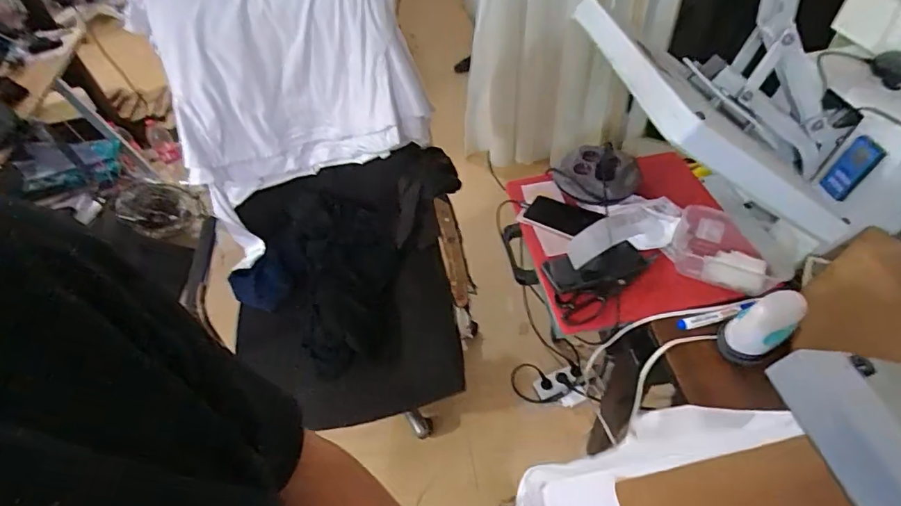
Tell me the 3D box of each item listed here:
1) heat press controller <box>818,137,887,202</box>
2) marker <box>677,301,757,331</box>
[{"bbox_3d":[0.645,-0.133,0.778,0.014,0.097,0.045,-10,50,-32],"label":"heat press controller"},{"bbox_3d":[0.424,0.101,0.769,0.118,0.012,0.020,-18,49,6],"label":"marker"}]

